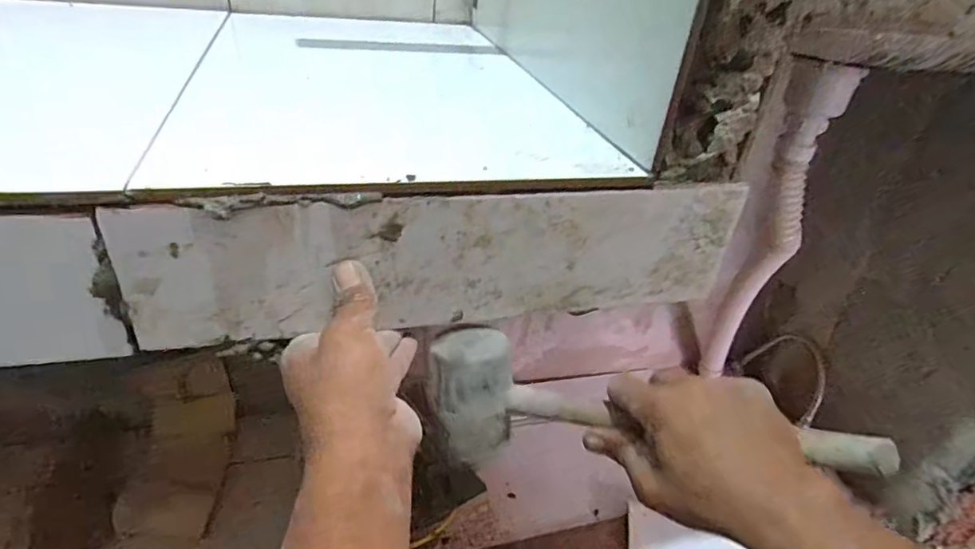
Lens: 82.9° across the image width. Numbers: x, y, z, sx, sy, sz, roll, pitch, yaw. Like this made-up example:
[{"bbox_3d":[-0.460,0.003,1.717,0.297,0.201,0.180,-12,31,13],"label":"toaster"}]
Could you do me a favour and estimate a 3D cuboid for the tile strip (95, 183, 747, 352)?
[{"bbox_3d":[-0.011,-0.007,0.359,0.395,0.094,0.007,-4,35,-16],"label":"tile strip"}]

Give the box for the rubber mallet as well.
[{"bbox_3d":[0.101,0.095,0.368,0.279,0.085,0.054,6,33,11],"label":"rubber mallet"}]

